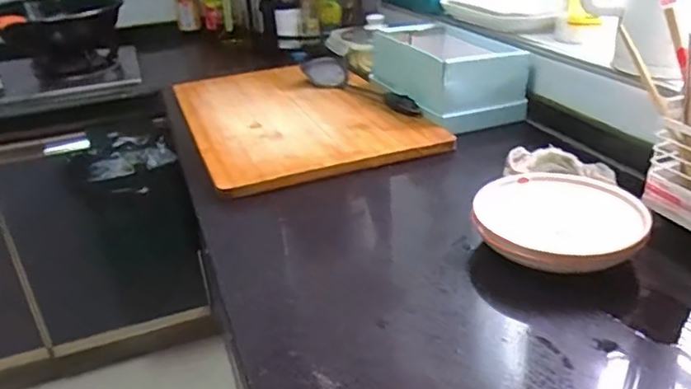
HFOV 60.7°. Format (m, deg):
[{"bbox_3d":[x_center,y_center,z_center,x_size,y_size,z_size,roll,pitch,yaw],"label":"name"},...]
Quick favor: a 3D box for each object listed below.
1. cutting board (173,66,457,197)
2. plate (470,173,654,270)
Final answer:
[{"bbox_3d":[-0.099,-0.148,1.053,0.356,0.043,0.529,-13,28,-18],"label":"cutting board"},{"bbox_3d":[0.230,0.024,0.648,0.175,0.041,0.143,4,28,16],"label":"plate"}]

